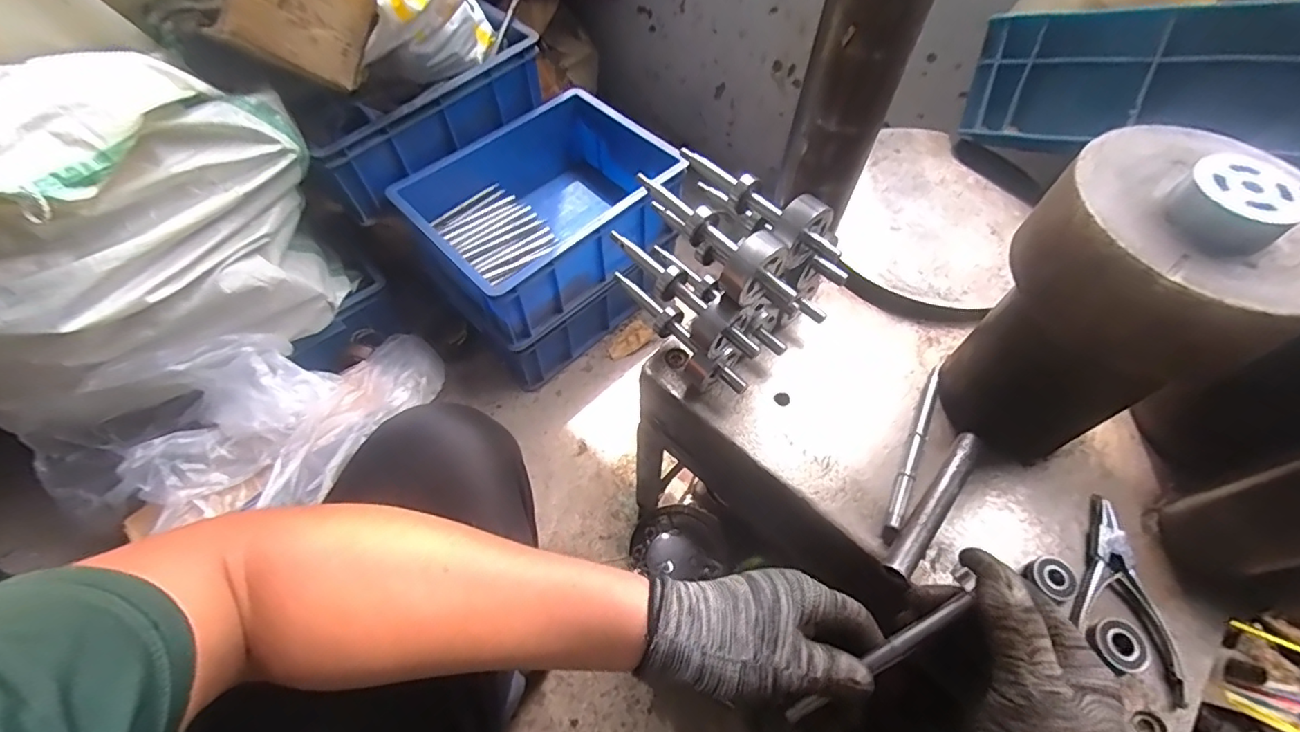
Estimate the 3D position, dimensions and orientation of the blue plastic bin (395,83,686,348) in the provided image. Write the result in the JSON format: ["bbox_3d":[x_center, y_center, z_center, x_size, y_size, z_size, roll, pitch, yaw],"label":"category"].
[{"bbox_3d":[-0.167,-0.260,0.922,0.392,0.159,0.284,-39,67,-22],"label":"blue plastic bin"}]

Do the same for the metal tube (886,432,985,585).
[{"bbox_3d":[0.222,0.108,0.428,0.018,0.018,0.138,36,64,19],"label":"metal tube"}]

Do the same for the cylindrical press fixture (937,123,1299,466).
[{"bbox_3d":[0.305,-0.029,0.385,0.120,0.236,0.141,-30,64,-18],"label":"cylindrical press fixture"}]

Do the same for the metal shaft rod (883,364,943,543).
[{"bbox_3d":[0.221,0.068,0.456,0.011,0.012,0.172,26,62,13],"label":"metal shaft rod"}]

